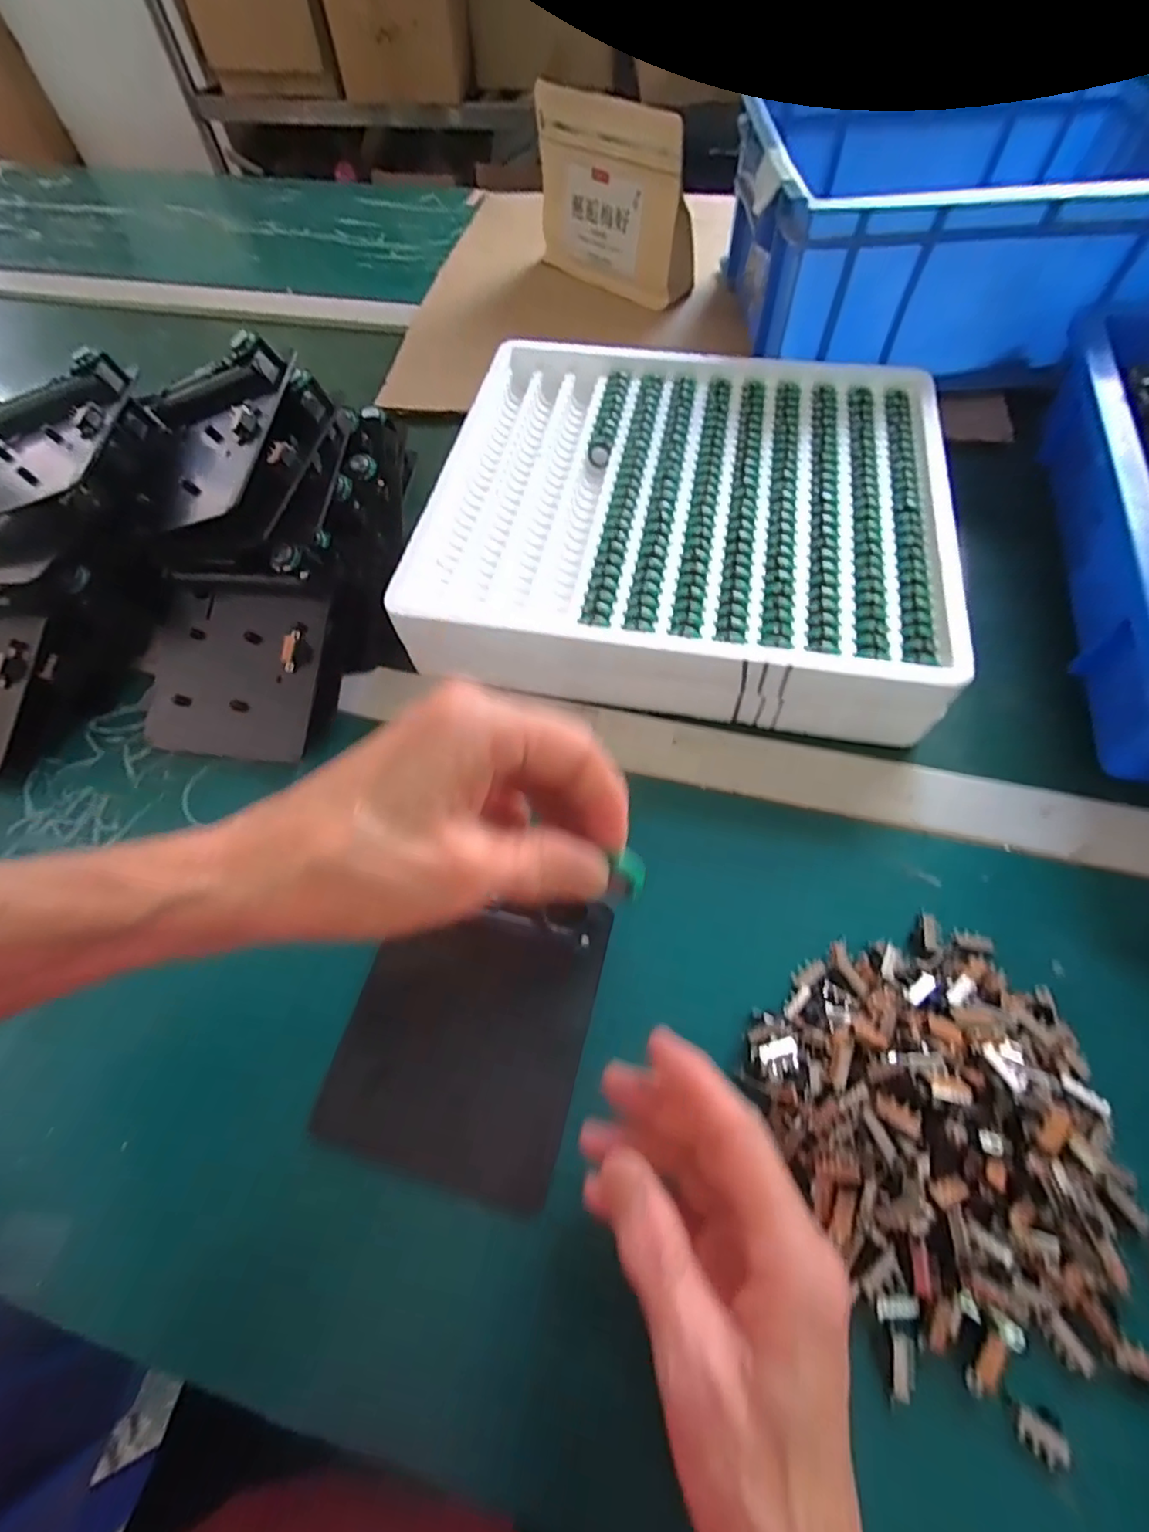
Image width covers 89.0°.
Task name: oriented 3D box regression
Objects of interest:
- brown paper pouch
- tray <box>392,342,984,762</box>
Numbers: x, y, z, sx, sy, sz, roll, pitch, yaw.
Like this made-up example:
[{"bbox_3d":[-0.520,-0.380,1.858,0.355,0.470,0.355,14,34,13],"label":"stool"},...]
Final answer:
[{"bbox_3d":[0.039,-0.518,0.554,0.050,0.104,0.176,-39,67,-16],"label":"brown paper pouch"},{"bbox_3d":[0.075,-0.173,0.402,0.318,0.062,0.305,8,61,9],"label":"tray"}]

